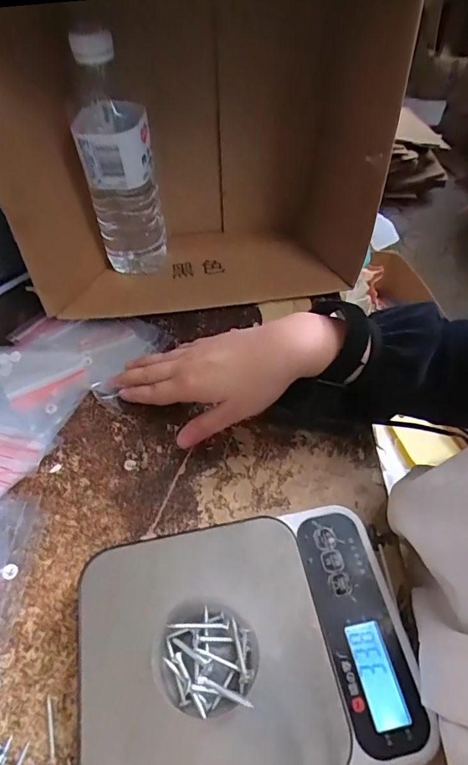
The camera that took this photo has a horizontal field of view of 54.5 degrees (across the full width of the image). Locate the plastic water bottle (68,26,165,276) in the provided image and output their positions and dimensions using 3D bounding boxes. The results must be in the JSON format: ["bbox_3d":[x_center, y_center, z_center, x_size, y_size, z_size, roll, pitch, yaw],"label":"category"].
[{"bbox_3d":[-0.106,-0.195,0.427,0.064,0.212,0.055,-11,54,-9],"label":"plastic water bottle"}]

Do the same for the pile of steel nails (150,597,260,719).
[{"bbox_3d":[-0.016,0.147,0.247,0.058,0.025,0.053,0,53,0],"label":"pile of steel nails"}]

